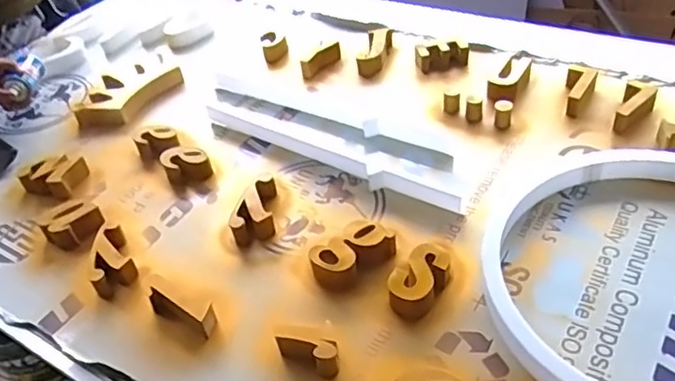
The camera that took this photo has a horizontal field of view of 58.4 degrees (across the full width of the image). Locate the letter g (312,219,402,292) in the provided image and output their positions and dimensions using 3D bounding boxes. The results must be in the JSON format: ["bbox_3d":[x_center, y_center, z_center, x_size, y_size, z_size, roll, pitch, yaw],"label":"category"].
[{"bbox_3d":[0.024,0.096,0.940,0.133,0.045,0.081,-27,44,-21],"label":"letter g"}]

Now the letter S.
[{"bbox_3d":[0.121,0.131,0.887,0.067,0.051,0.115,27,51,33],"label":"letter S"}]

